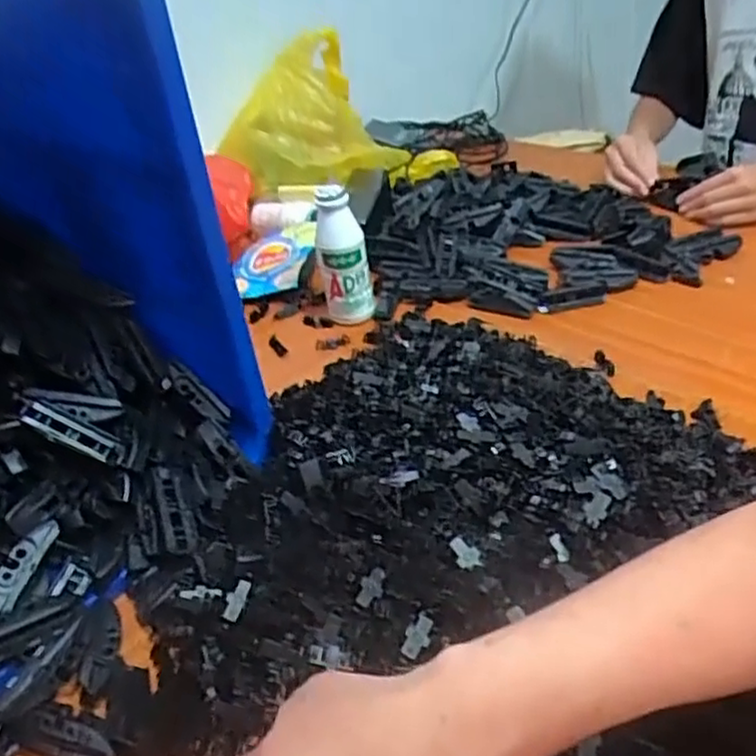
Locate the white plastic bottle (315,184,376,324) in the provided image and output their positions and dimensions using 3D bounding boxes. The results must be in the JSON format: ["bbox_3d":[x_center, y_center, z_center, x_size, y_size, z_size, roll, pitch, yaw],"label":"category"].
[{"bbox_3d":[-0.036,-0.124,0.725,0.052,0.139,0.045,-10,35,-3],"label":"white plastic bottle"}]

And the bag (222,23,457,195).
[{"bbox_3d":[-0.060,-0.374,0.986,0.310,0.174,0.149,-7,35,2],"label":"bag"}]

